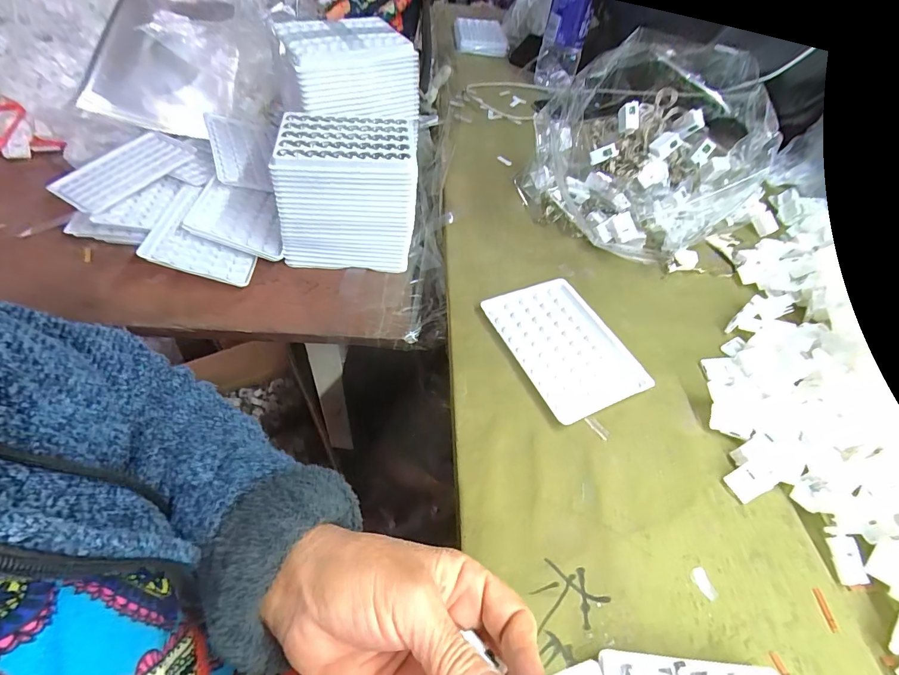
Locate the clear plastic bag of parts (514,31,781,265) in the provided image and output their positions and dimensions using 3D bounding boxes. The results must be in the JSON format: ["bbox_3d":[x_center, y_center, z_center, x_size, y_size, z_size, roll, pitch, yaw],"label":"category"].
[{"bbox_3d":[0.206,-0.193,0.435,0.201,0.146,0.219,37,57,22],"label":"clear plastic bag of parts"}]

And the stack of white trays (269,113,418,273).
[{"bbox_3d":[-0.101,-0.146,0.429,0.132,0.123,0.090,3,51,-4],"label":"stack of white trays"}]

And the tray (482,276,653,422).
[{"bbox_3d":[0.099,0.004,0.356,0.095,0.008,0.129,-19,56,-20],"label":"tray"}]

